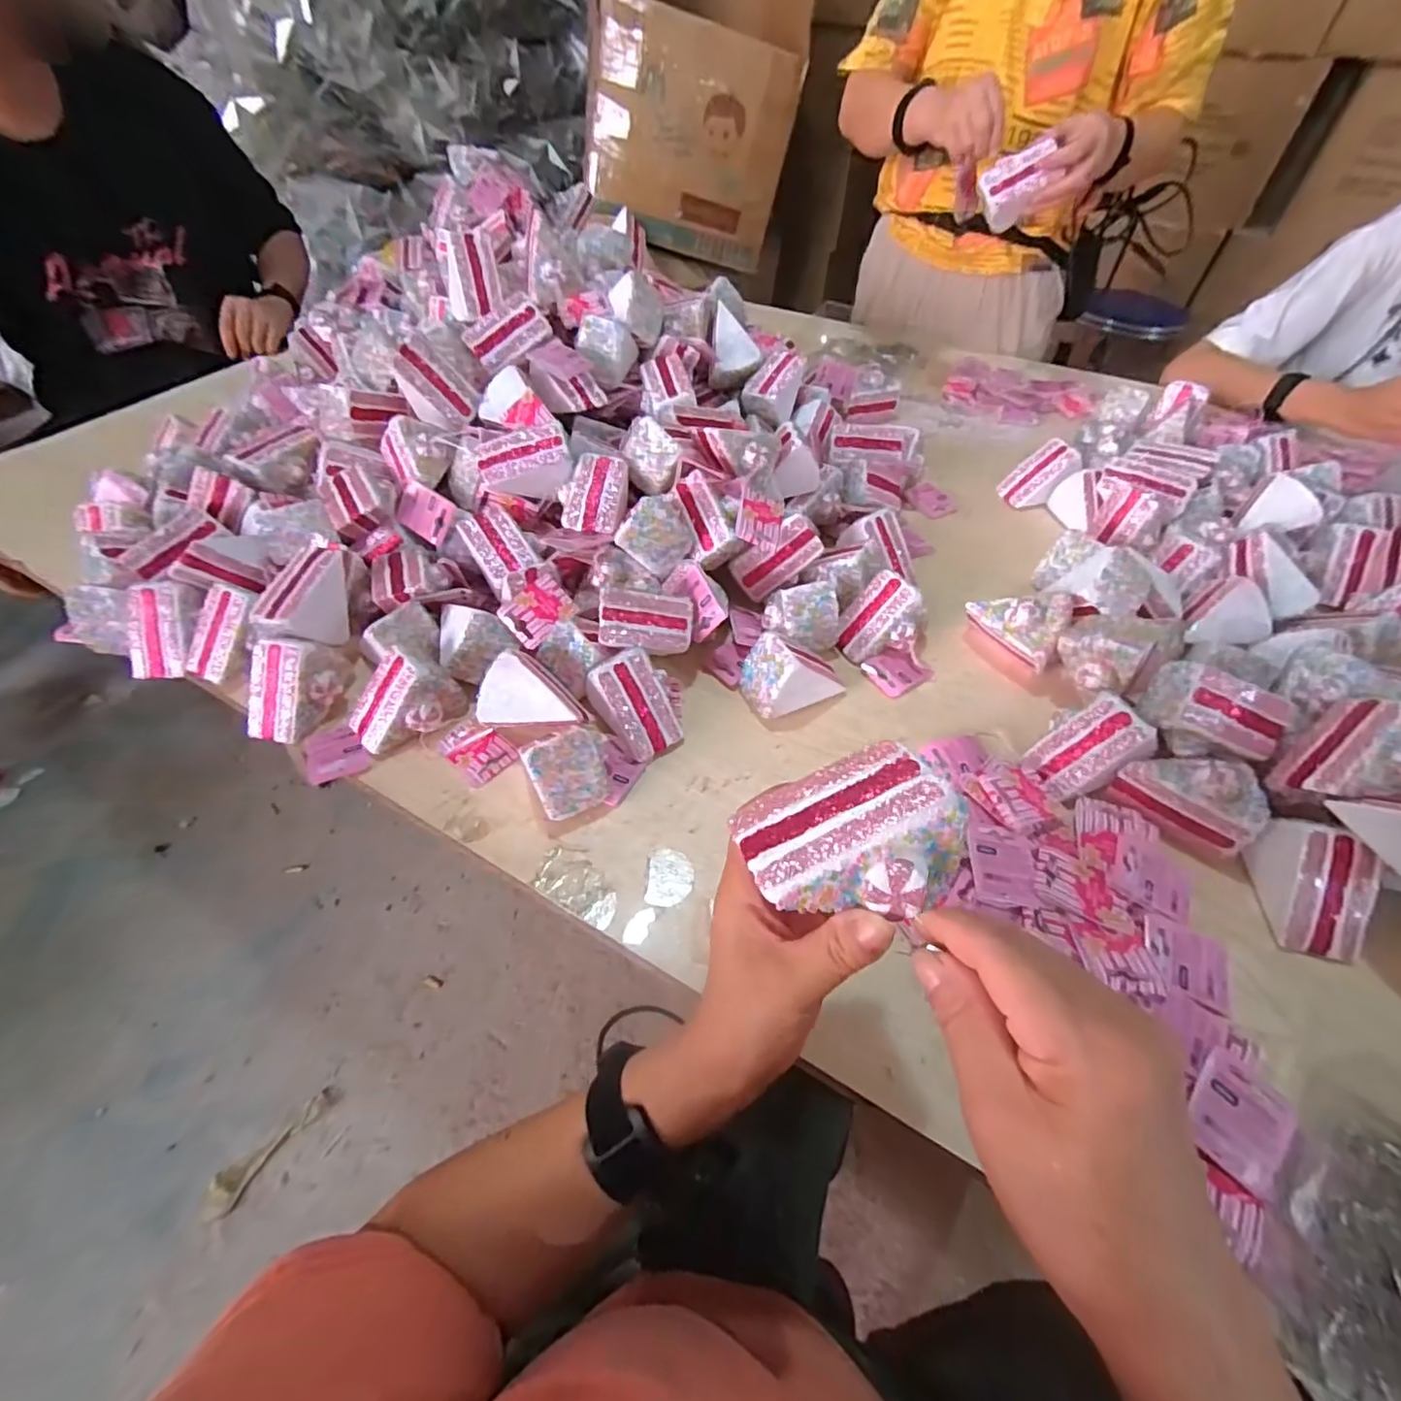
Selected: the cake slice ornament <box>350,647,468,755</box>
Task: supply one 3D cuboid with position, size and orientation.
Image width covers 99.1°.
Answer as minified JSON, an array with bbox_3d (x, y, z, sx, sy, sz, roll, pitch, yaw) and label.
[{"bbox_3d":[-0.257,-0.004,0.513,0.090,0.052,0.062,-31,58,-24],"label":"cake slice ornament"}]

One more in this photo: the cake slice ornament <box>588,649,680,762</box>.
[{"bbox_3d":[-0.055,0.003,0.509,0.056,0.062,0.071,-28,57,-22],"label":"cake slice ornament"}]

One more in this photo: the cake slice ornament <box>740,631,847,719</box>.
[{"bbox_3d":[0.086,-0.026,0.536,0.091,0.063,0.055,-10,52,-9],"label":"cake slice ornament"}]

